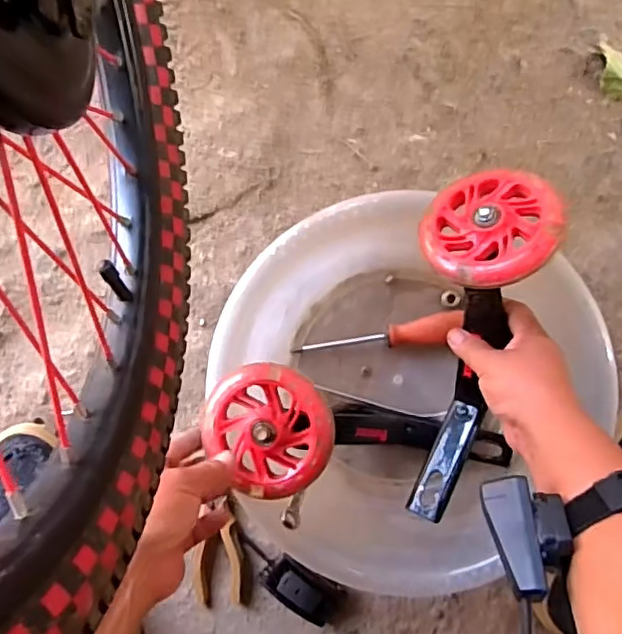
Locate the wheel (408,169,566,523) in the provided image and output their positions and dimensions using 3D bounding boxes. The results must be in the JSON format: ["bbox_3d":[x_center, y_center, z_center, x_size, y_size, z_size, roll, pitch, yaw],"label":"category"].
[{"bbox_3d":[0.126,0.025,0.486,0.089,0.071,0.281,8,108,1],"label":"wheel"}]

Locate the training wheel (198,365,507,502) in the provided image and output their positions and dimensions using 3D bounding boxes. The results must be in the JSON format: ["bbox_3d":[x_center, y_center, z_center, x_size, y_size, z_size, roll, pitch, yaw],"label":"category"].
[{"bbox_3d":[0.041,0.109,0.541,0.272,0.095,0.101,12,94,-39],"label":"training wheel"}]

